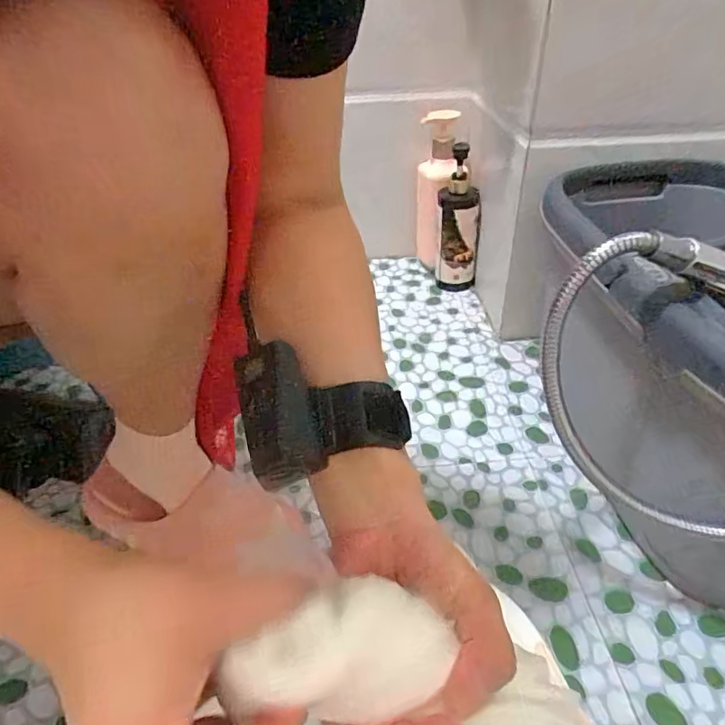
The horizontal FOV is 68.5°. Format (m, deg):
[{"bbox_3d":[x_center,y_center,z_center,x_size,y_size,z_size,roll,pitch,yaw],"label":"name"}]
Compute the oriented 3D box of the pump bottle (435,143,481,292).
[{"bbox_3d":[0.157,-0.227,0.870,0.068,0.220,0.059,3,38,6],"label":"pump bottle"}]

